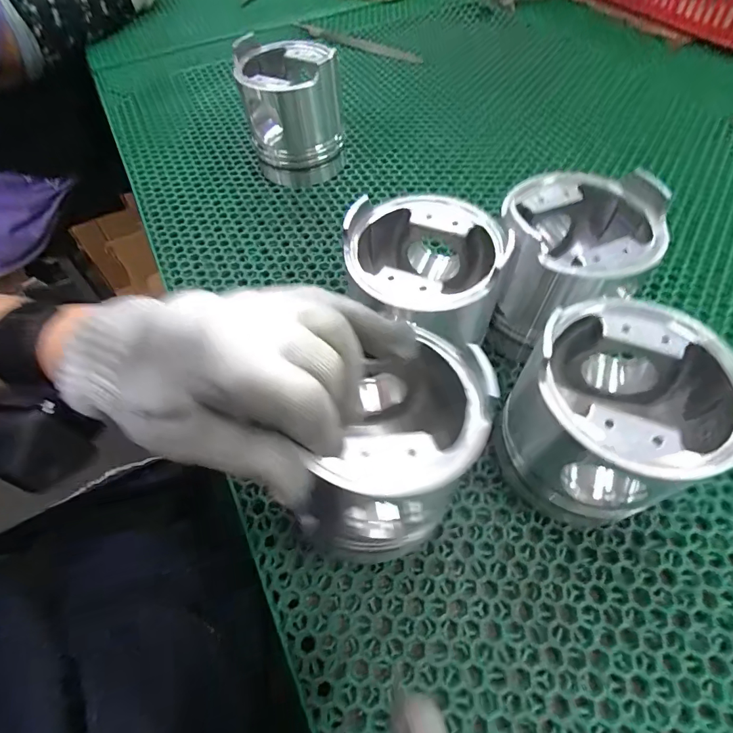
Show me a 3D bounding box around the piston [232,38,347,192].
[{"bbox_3d":[-0.074,-0.257,0.426,0.090,0.108,0.088,-15,59,-6],"label":"piston"}]

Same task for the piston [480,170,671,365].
[{"bbox_3d":[0.137,-0.064,0.297,0.095,0.107,0.102,6,59,6],"label":"piston"}]

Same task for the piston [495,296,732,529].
[{"bbox_3d":[0.135,0.029,0.239,0.094,0.103,0.094,-22,60,-10],"label":"piston"}]

